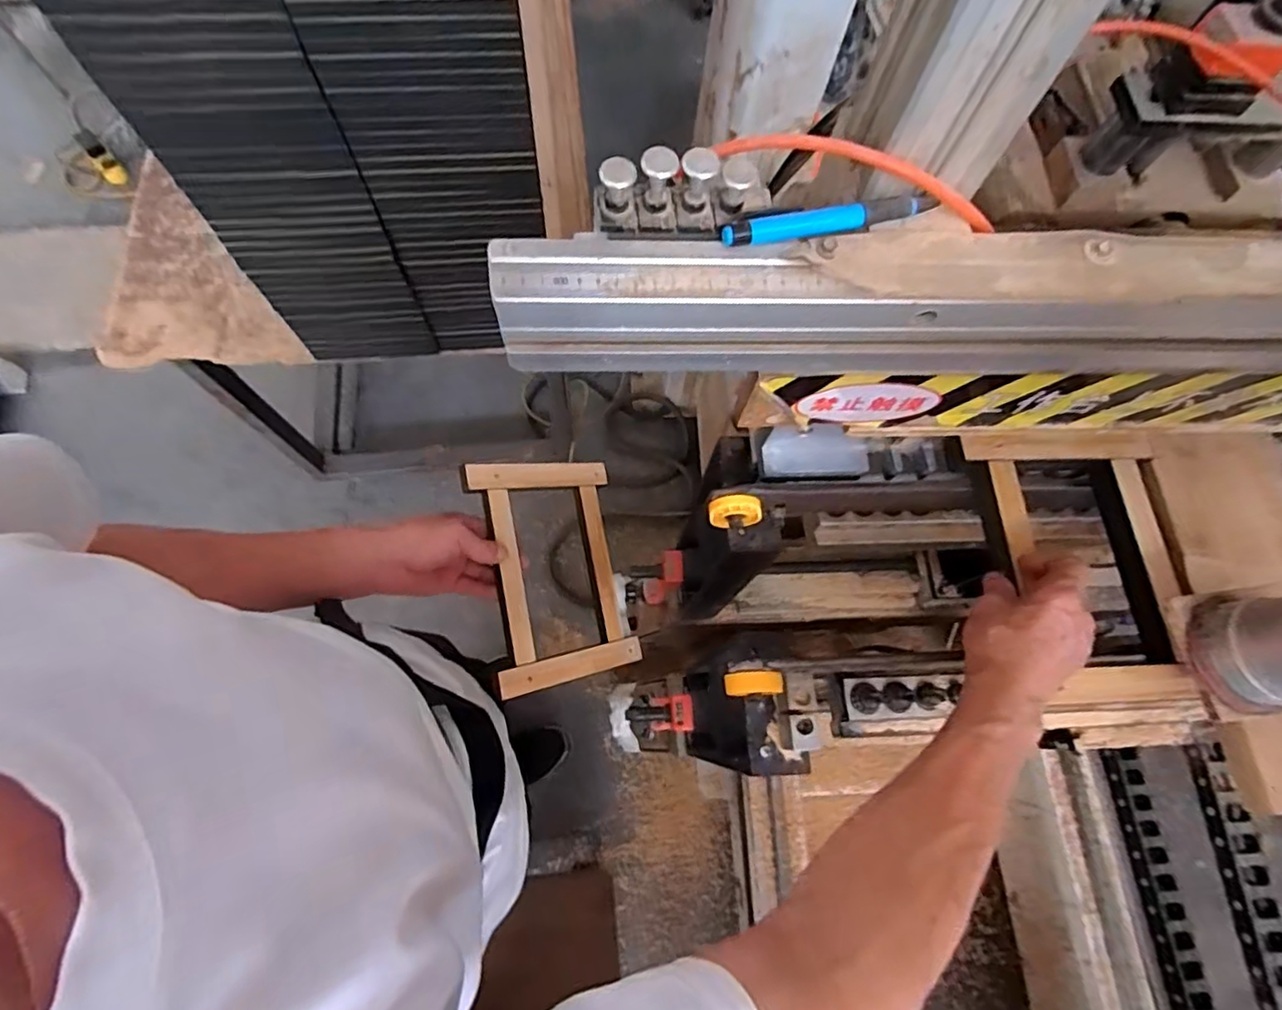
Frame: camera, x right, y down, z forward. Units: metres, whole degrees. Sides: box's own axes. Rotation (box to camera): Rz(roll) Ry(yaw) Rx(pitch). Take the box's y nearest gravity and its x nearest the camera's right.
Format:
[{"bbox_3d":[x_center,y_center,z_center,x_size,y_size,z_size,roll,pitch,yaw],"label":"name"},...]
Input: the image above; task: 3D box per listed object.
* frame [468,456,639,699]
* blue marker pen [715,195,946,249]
[{"bbox_3d":[-0.094,0.072,0.671,0.176,0.021,0.238,-5,80,-42],"label":"frame"},{"bbox_3d":[0.104,-0.157,0.332,0.122,0.012,0.016,-16,72,-8],"label":"blue marker pen"}]

